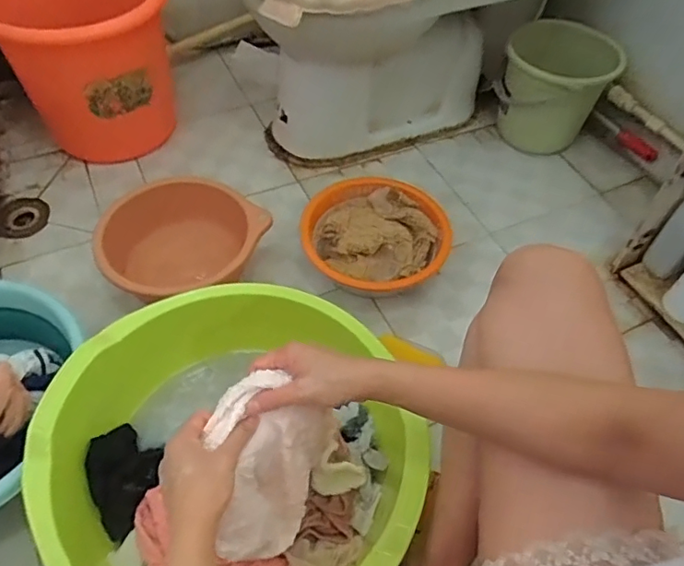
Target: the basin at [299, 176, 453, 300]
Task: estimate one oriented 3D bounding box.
[{"bbox_3d":[0.059,-0.073,0.998,0.264,0.096,0.245,2,53,-2],"label":"basin"}]

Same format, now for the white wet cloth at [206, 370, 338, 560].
[{"bbox_3d":[-0.073,0.188,0.538,0.032,0.159,0.160,12,65,51],"label":"white wet cloth"}]

